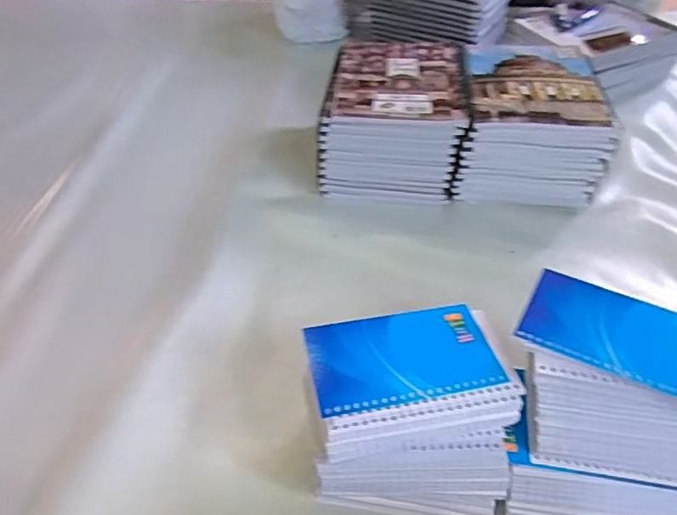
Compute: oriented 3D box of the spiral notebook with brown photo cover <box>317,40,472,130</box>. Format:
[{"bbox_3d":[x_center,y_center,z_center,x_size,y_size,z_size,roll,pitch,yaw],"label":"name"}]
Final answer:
[{"bbox_3d":[0.073,-0.215,0.672,0.161,0.018,0.191,4,42,6],"label":"spiral notebook with brown photo cover"}]

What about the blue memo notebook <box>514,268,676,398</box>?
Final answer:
[{"bbox_3d":[0.196,0.052,0.380,0.128,0.005,0.076,21,46,22],"label":"blue memo notebook"}]

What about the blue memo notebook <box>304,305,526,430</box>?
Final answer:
[{"bbox_3d":[0.049,0.071,0.395,0.134,0.008,0.088,-8,42,-8],"label":"blue memo notebook"}]

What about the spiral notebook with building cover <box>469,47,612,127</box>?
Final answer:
[{"bbox_3d":[0.230,-0.206,0.653,0.147,0.011,0.182,3,42,5],"label":"spiral notebook with building cover"}]

